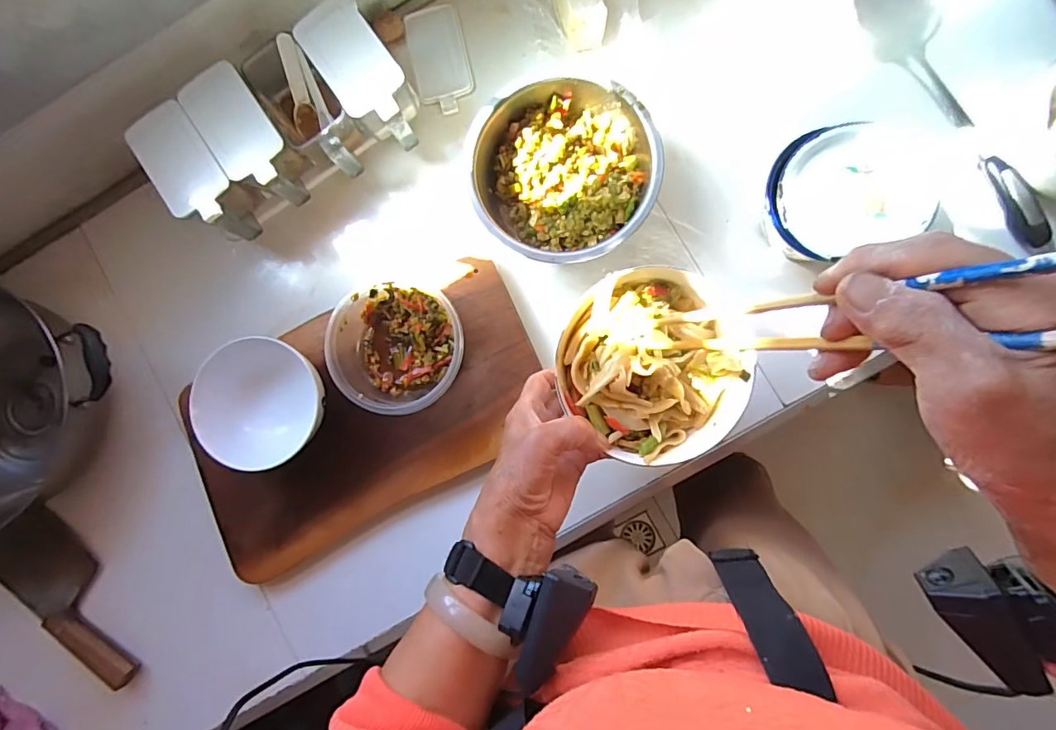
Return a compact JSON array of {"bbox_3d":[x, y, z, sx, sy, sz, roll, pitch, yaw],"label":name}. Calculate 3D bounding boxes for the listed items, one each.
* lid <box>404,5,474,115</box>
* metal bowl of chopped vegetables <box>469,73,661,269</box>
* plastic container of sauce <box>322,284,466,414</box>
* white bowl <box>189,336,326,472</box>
[{"bbox_3d":[-0.100,-0.347,0.555,0.062,0.006,0.124,-12,86,4],"label":"lid"},{"bbox_3d":[0.037,-0.187,0.497,0.173,0.074,0.175,0,87,5],"label":"metal bowl of chopped vegetables"},{"bbox_3d":[-0.135,-0.018,0.496,0.140,0.045,0.123,15,88,6],"label":"plastic container of sauce"},{"bbox_3d":[-0.264,0.041,0.495,0.131,0.056,0.123,23,89,6],"label":"white bowl"}]

